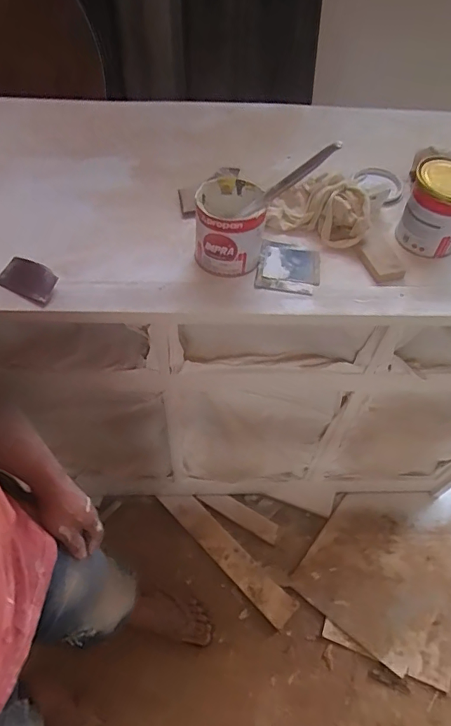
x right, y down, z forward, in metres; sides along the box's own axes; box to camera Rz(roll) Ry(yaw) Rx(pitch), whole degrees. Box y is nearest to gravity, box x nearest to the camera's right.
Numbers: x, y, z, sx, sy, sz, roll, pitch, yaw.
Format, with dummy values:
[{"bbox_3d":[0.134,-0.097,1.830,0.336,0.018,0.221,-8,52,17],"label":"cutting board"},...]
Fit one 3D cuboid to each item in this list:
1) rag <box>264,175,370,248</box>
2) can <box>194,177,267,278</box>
[{"bbox_3d":[0.161,-0.264,0.789,0.172,0.062,0.114,23,57,13],"label":"rag"},{"bbox_3d":[0.005,-0.211,0.720,0.104,0.098,0.121,7,54,3],"label":"can"}]

